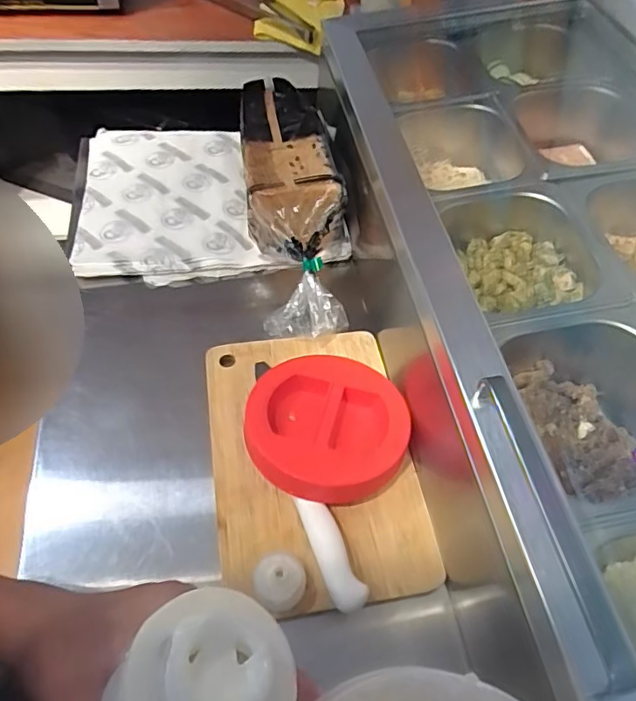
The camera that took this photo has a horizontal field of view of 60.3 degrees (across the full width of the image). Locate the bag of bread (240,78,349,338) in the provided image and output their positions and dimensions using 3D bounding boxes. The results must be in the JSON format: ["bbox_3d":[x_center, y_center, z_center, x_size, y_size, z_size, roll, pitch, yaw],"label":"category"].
[{"bbox_3d":[-0.038,-0.198,0.714,0.114,0.105,0.378,-5,54,-8],"label":"bag of bread"}]

